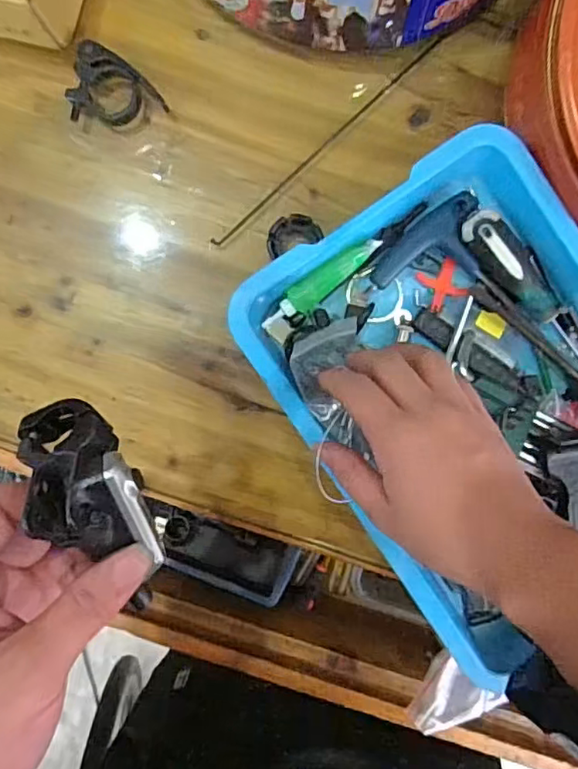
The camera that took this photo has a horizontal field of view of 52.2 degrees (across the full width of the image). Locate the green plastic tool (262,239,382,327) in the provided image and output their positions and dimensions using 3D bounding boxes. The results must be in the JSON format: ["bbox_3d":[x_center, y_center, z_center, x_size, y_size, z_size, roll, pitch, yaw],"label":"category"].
[{"bbox_3d":[0.022,-0.067,0.397,0.090,0.017,0.019,-32,91,1],"label":"green plastic tool"}]

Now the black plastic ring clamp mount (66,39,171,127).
[{"bbox_3d":[-0.116,-0.207,0.408,0.067,0.018,0.049,4,92,0],"label":"black plastic ring clamp mount"}]

